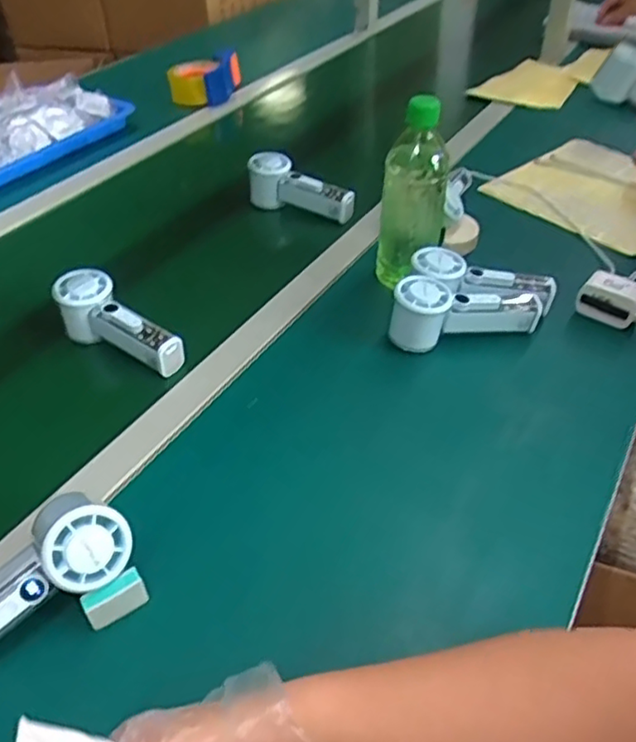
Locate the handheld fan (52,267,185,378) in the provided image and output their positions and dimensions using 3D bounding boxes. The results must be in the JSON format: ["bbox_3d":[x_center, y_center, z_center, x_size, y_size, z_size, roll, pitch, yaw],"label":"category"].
[{"bbox_3d":[-0.204,-0.049,0.651,0.150,0.054,0.057,30,51,31],"label":"handheld fan"}]

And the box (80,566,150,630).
[{"bbox_3d":[-0.139,0.157,0.445,0.041,0.023,0.018,-28,48,-26],"label":"box"}]

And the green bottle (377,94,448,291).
[{"bbox_3d":[0.102,-0.181,0.696,0.068,0.219,0.070,4,42,6],"label":"green bottle"}]

